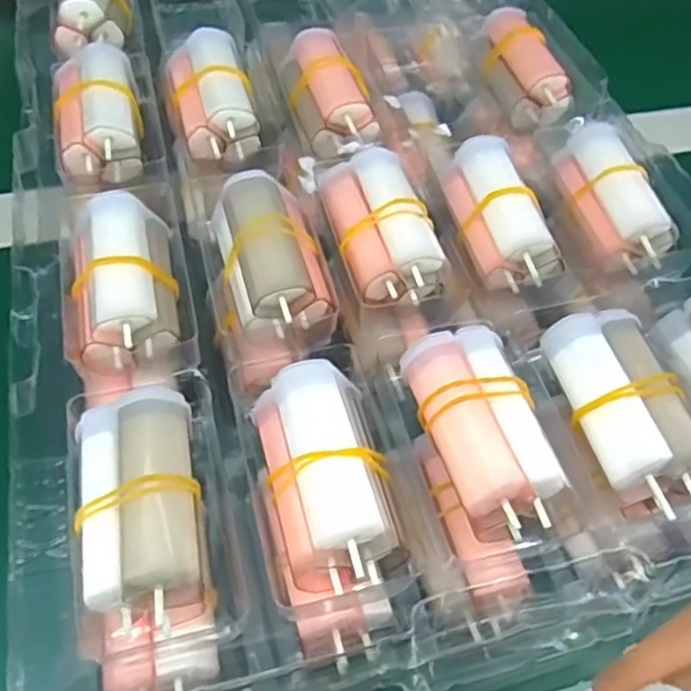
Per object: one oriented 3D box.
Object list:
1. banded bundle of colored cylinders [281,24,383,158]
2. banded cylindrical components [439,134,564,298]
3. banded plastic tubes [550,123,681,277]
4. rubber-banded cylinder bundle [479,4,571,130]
[{"bbox_3d":[-0.009,-0.118,0.339,0.036,0.039,0.069,-11,55,-10],"label":"banded bundle of colored cylinders"},{"bbox_3d":[0.063,-0.055,0.294,0.032,0.031,0.069,-13,68,-11],"label":"banded cylindrical components"},{"bbox_3d":[0.113,-0.065,0.300,0.029,0.025,0.067,-16,56,-13],"label":"banded plastic tubes"},{"bbox_3d":[0.088,-0.141,0.350,0.031,0.024,0.064,-9,55,-8],"label":"rubber-banded cylinder bundle"}]

